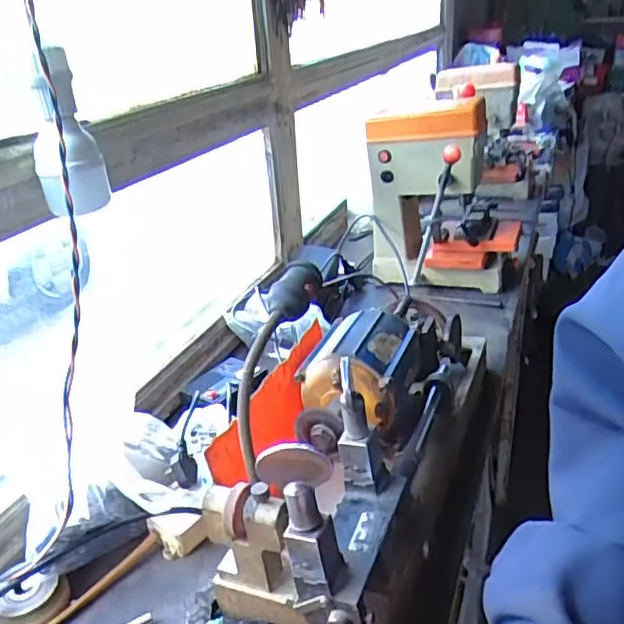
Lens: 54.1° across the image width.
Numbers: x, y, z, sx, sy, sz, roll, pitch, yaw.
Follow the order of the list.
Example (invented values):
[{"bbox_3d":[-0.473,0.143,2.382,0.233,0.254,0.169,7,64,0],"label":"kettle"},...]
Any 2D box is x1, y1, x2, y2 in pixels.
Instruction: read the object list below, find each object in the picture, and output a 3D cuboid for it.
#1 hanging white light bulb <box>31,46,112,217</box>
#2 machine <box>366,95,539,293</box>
[{"bbox_3d":[-0.207,-0.147,0.514,0.056,0.131,0.059,-13,28,-19],"label":"hanging white light bulb"},{"bbox_3d":[0.206,-0.171,0.948,0.234,0.294,0.180,0,27,7],"label":"machine"}]

